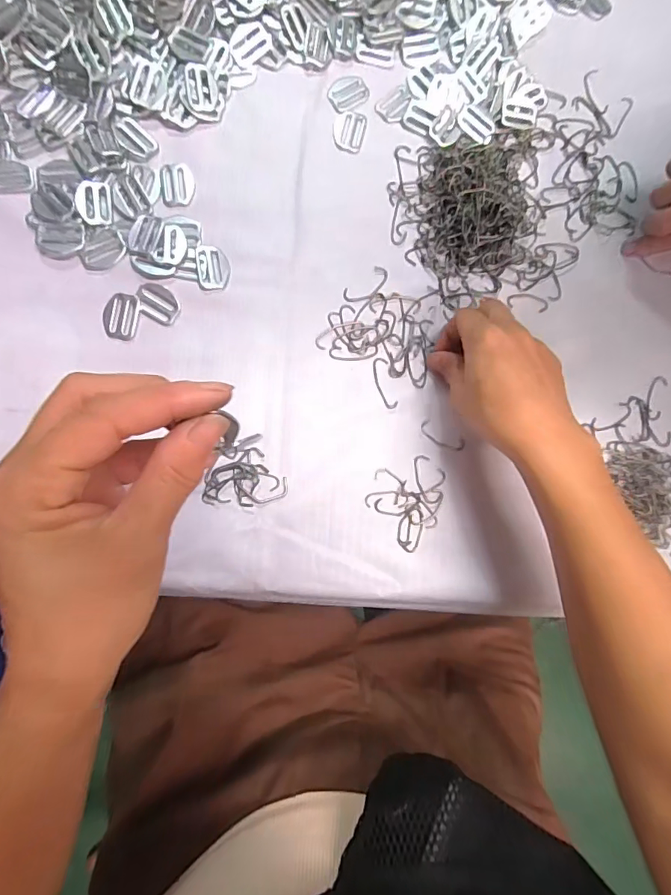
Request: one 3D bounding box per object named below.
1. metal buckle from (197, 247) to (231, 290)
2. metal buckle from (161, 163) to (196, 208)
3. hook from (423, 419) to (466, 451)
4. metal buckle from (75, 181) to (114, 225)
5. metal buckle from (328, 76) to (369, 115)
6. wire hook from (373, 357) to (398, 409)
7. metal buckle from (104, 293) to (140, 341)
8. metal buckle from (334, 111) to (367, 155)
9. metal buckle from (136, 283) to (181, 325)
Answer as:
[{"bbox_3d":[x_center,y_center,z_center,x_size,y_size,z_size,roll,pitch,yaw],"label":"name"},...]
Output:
[{"bbox_3d":[-0.091,-0.134,0.349,0.024,0.004,0.033,-4,86,-7],"label":"metal buckle"},{"bbox_3d":[-0.120,-0.200,0.356,0.025,0.004,0.034,-5,87,-7],"label":"metal buckle"},{"bbox_3d":[0.082,-0.008,0.357,0.037,0.004,0.013,29,83,-4],"label":"hook"},{"bbox_3d":[-0.174,-0.177,0.340,0.024,0.004,0.033,-8,87,-7],"label":"metal buckle"},{"bbox_3d":[0.010,-0.280,0.371,0.032,0.004,0.026,-33,90,-8],"label":"metal buckle"},{"bbox_3d":[0.037,-0.049,0.355,0.013,0.004,0.040,-12,87,-7],"label":"wire hook"},{"bbox_3d":[-0.154,-0.094,0.338,0.023,0.004,0.032,5,85,-6],"label":"metal buckle"},{"bbox_3d":[0.012,-0.253,0.374,0.026,0.004,0.034,7,85,-6],"label":"metal buckle"},{"bbox_3d":[-0.129,-0.106,0.341,0.031,0.004,0.023,32,83,-3],"label":"metal buckle"}]

